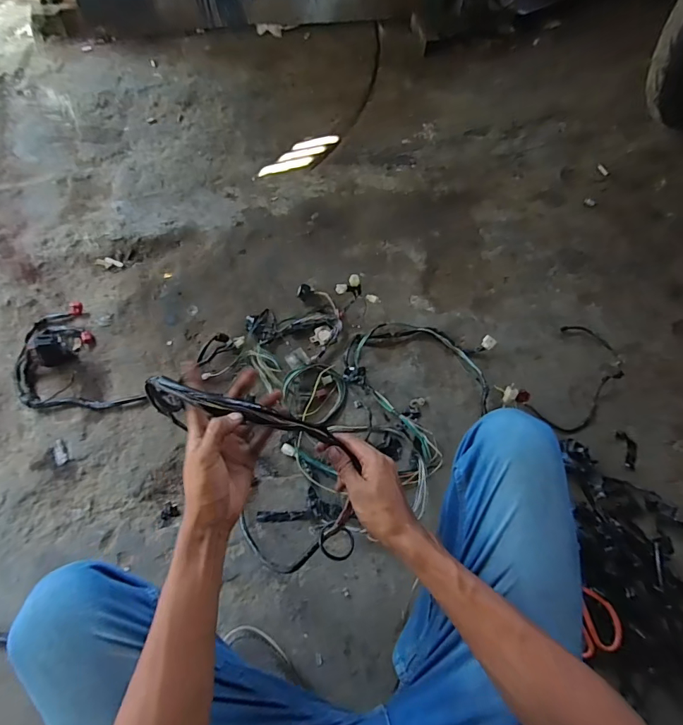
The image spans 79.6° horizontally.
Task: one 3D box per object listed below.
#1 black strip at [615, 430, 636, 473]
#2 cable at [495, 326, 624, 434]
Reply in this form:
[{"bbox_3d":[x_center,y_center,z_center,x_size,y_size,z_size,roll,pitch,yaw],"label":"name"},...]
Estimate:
[{"bbox_3d":[0.583,0.178,0.831,0.035,0.008,0.079,-2,65,-2],"label":"black strip"},{"bbox_3d":[0.480,0.036,0.860,0.309,0.071,0.169,-37,71,-16],"label":"cable"}]

